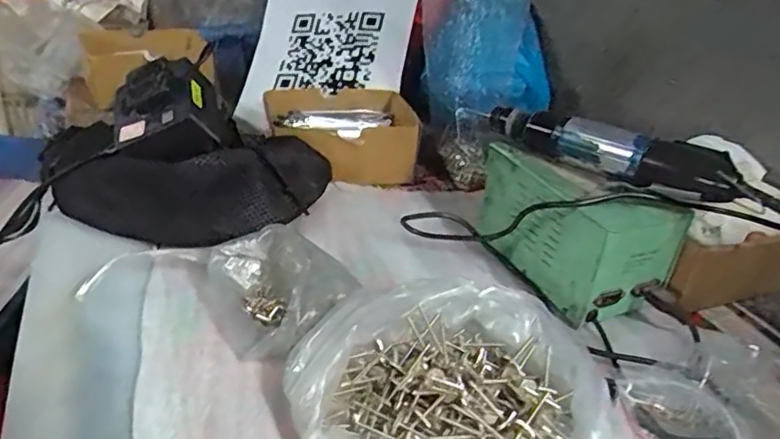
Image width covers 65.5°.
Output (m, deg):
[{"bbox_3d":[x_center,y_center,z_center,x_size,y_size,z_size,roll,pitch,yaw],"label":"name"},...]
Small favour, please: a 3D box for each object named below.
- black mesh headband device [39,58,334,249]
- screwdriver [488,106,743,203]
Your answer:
[{"bbox_3d":[-0.214,-0.074,0.568,0.286,0.132,0.143,11,30,9],"label":"black mesh headband device"},{"bbox_3d":[0.174,-0.064,0.508,0.222,0.034,0.035,29,37,34],"label":"screwdriver"}]

